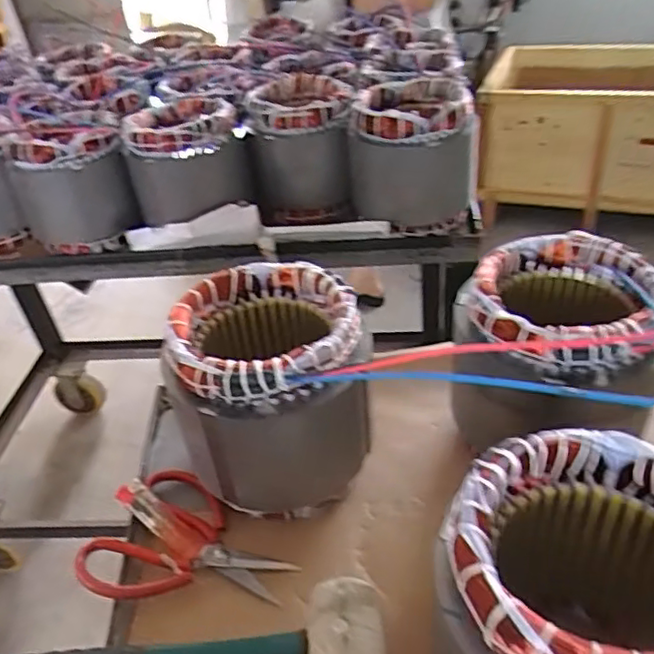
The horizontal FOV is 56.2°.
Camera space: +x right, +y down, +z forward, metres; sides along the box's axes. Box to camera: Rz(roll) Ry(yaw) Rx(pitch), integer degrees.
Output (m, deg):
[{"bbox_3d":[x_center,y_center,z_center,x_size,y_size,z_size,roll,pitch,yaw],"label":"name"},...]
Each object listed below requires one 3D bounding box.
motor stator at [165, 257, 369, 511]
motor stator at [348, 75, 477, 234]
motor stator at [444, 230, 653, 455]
[{"bbox_3d":[-0.038,0.054,0.493,0.143,0.162,0.143,0,37,9],"label":"motor stator"},{"bbox_3d":[0.110,-0.219,0.796,0.150,0.151,0.159,-4,37,4],"label":"motor stator"},{"bbox_3d":[0.182,0.033,0.495,0.139,0.160,0.141,-5,37,3],"label":"motor stator"}]

